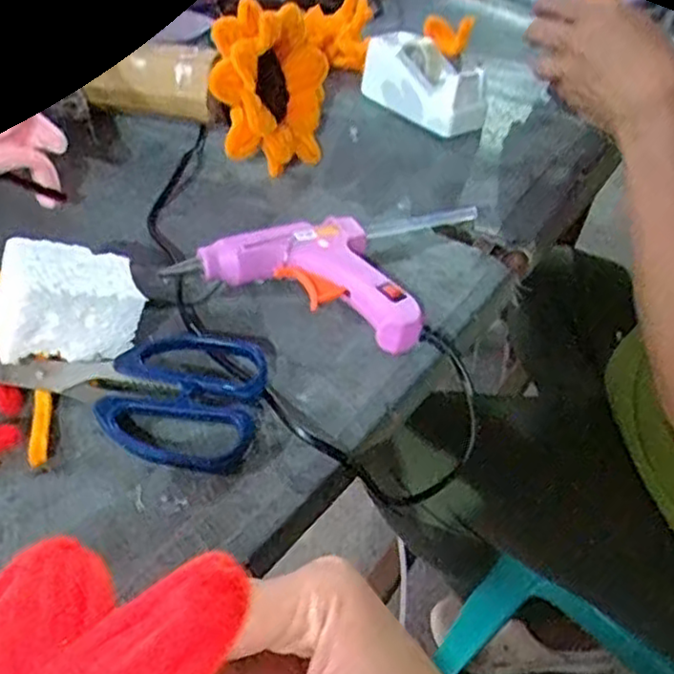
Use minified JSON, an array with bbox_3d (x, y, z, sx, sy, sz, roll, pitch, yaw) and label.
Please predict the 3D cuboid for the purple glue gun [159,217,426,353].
[{"bbox_3d":[-0.012,-0.041,0.420,0.138,0.027,0.080,18,43,10],"label":"purple glue gun"}]

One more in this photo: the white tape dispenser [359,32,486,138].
[{"bbox_3d":[0.066,-0.199,0.556,0.049,0.045,0.105,-30,52,-34],"label":"white tape dispenser"}]

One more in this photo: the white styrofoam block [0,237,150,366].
[{"bbox_3d":[-0.132,-0.016,0.352,0.066,0.057,0.035,-12,47,-21],"label":"white styrofoam block"}]

